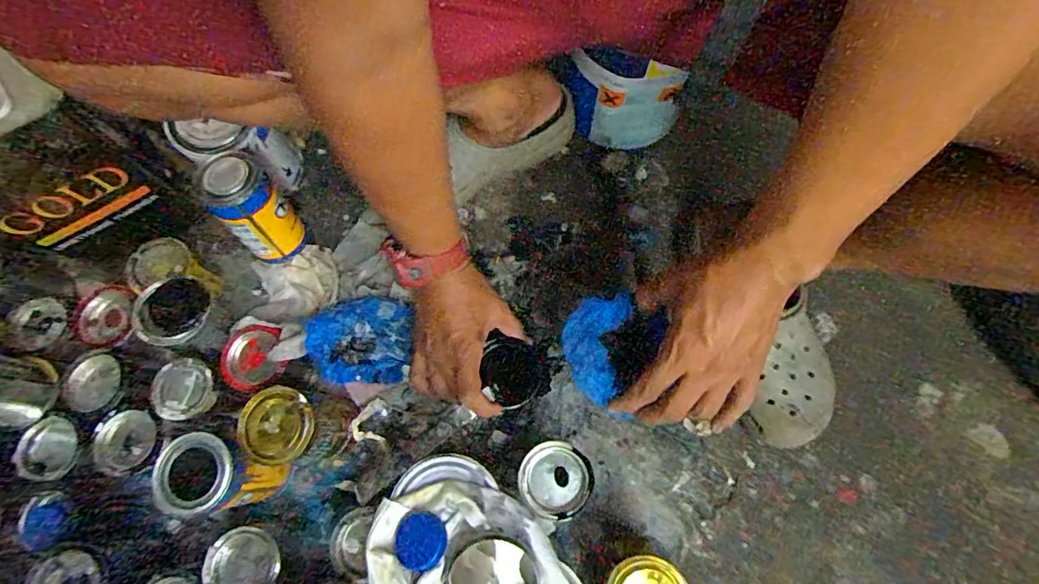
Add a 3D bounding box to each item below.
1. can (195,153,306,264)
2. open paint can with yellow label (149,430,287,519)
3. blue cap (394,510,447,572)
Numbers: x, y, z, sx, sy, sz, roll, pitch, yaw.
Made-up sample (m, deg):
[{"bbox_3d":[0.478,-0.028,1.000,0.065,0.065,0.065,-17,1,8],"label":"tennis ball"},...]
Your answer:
[{"bbox_3d":[-0.314,-0.096,0.607,0.078,0.139,0.071,43,79,11],"label":"can"},{"bbox_3d":[-0.301,0.188,0.537,0.085,0.118,0.073,4,75,2],"label":"open paint can with yellow label"},{"bbox_3d":[-0.087,0.217,0.450,0.045,0.006,0.045,2,54,-3],"label":"blue cap"}]

